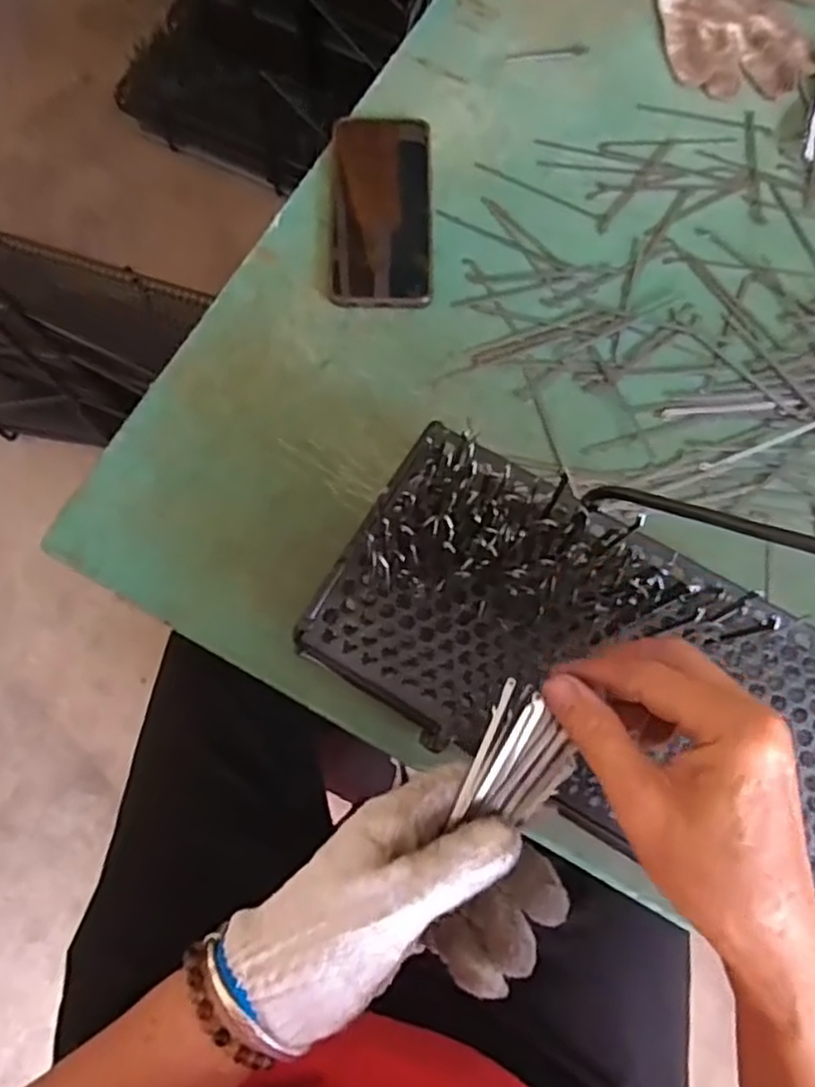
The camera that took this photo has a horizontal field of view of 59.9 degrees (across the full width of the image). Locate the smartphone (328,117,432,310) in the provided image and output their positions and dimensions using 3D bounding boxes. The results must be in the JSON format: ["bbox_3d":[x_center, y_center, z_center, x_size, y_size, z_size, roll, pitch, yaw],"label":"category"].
[{"bbox_3d":[-0.019,-0.251,0.535,0.074,0.012,0.161,0,74,0],"label":"smartphone"}]

